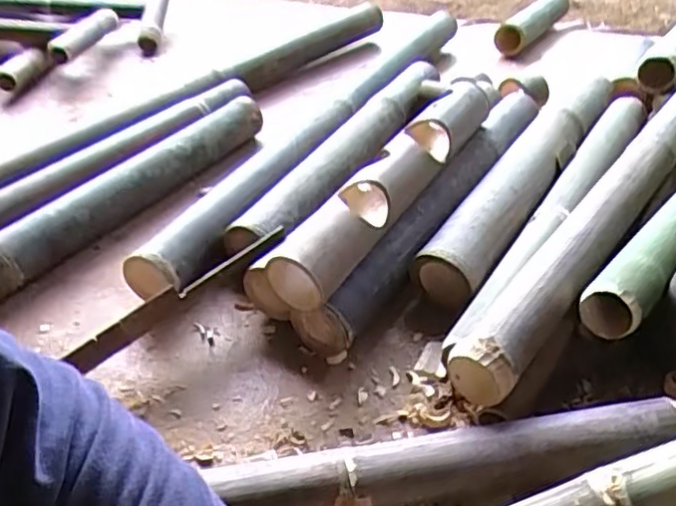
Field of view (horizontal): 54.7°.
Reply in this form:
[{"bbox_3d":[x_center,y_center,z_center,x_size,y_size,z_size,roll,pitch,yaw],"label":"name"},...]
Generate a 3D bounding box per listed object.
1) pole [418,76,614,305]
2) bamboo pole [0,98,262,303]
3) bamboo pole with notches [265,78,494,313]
[{"bbox_3d":[0.279,-0.116,0.956,0.077,0.062,0.559,20,44,28],"label":"pole"},{"bbox_3d":[-0.313,-0.105,1.020,0.095,0.091,0.544,25,46,33],"label":"bamboo pole"},{"bbox_3d":[0.078,-0.104,0.862,0.077,0.079,0.506,18,44,26],"label":"bamboo pole with notches"}]

